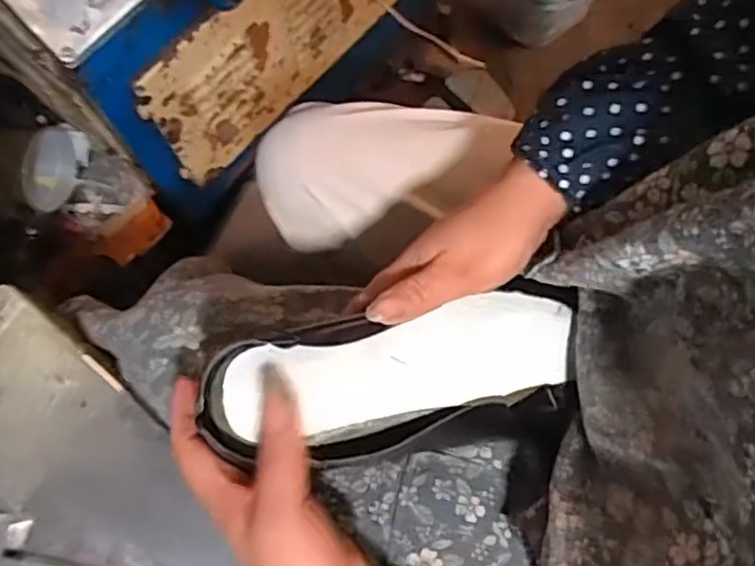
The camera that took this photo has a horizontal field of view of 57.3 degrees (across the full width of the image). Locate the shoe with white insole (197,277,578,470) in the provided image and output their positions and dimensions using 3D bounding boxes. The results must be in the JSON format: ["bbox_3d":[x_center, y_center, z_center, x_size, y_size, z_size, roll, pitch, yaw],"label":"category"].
[{"bbox_3d":[0.013,0.057,0.403,0.216,0.036,0.086,-6,74,-13],"label":"shoe with white insole"}]

